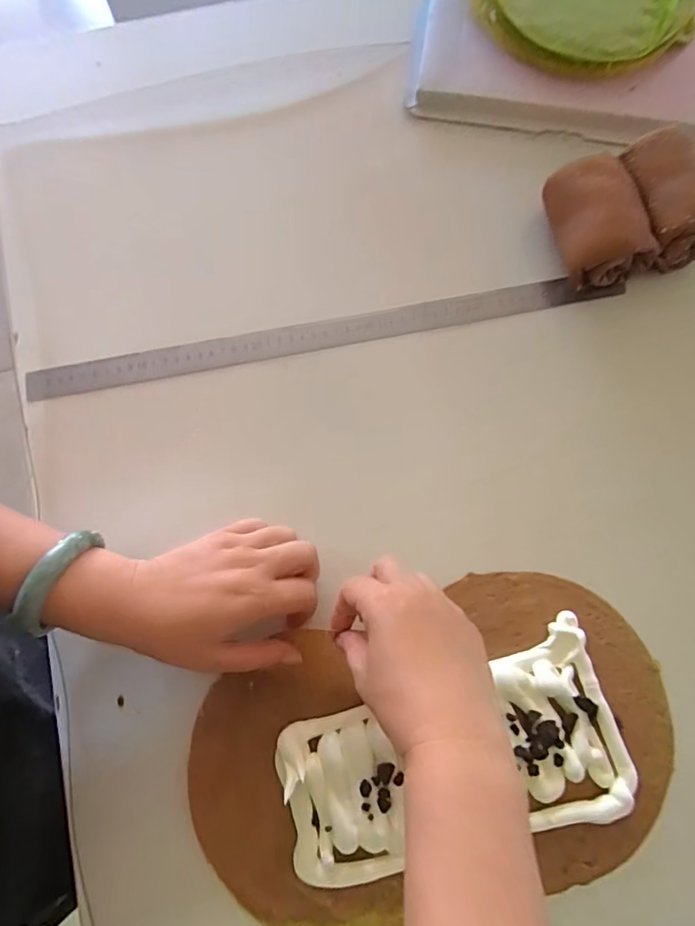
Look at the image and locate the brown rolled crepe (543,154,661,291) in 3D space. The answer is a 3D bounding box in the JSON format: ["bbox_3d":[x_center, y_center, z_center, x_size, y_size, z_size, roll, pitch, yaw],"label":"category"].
[{"bbox_3d":[0.216,-0.210,0.422,0.068,0.058,0.104,-15,76,-4],"label":"brown rolled crepe"}]

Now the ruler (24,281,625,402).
[{"bbox_3d":[-0.018,-0.112,0.423,0.512,0.008,0.025,-10,83,-3],"label":"ruler"}]

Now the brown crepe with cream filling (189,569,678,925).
[{"bbox_3d":[0.064,0.199,0.337,0.332,0.024,0.198,-14,76,-5],"label":"brown crepe with cream filling"}]

